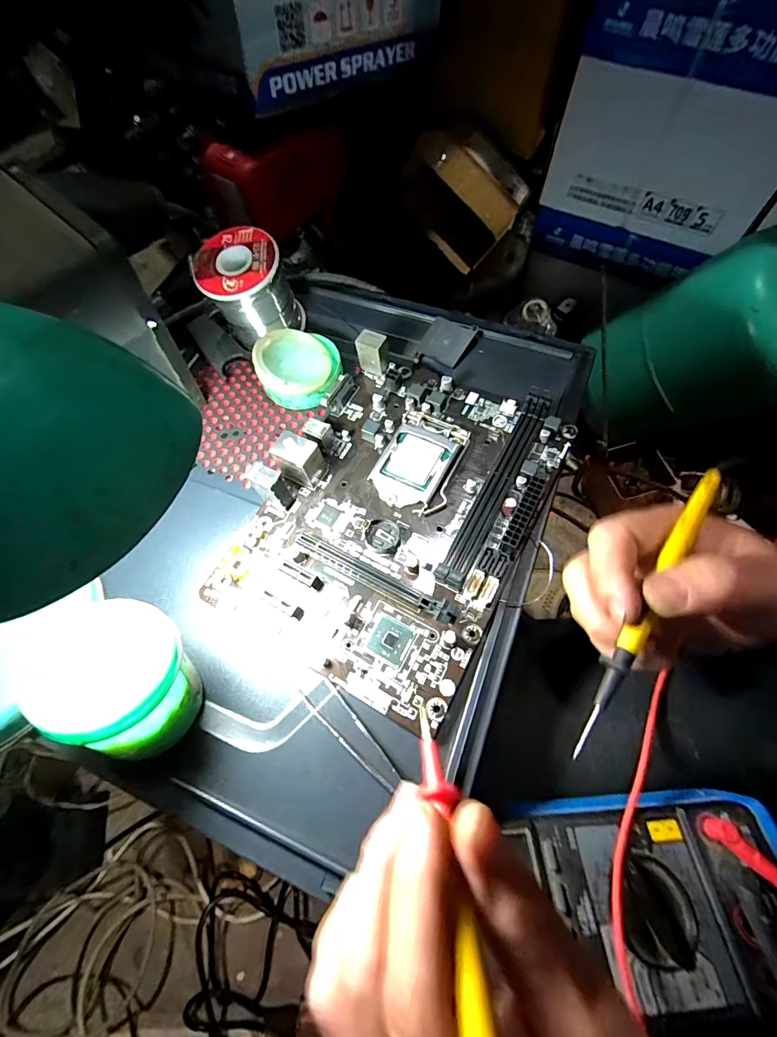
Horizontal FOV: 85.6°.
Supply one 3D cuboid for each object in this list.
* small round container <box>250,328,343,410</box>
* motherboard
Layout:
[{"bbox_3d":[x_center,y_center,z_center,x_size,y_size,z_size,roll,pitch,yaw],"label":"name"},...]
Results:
[{"bbox_3d":[-0.070,-0.118,0.326,0.062,0.027,0.060,-1,67,2],"label":"small round container"},{"bbox_3d":[0.003,-0.014,0.273,0.172,0.025,0.225,27,71,13],"label":"motherboard"}]

